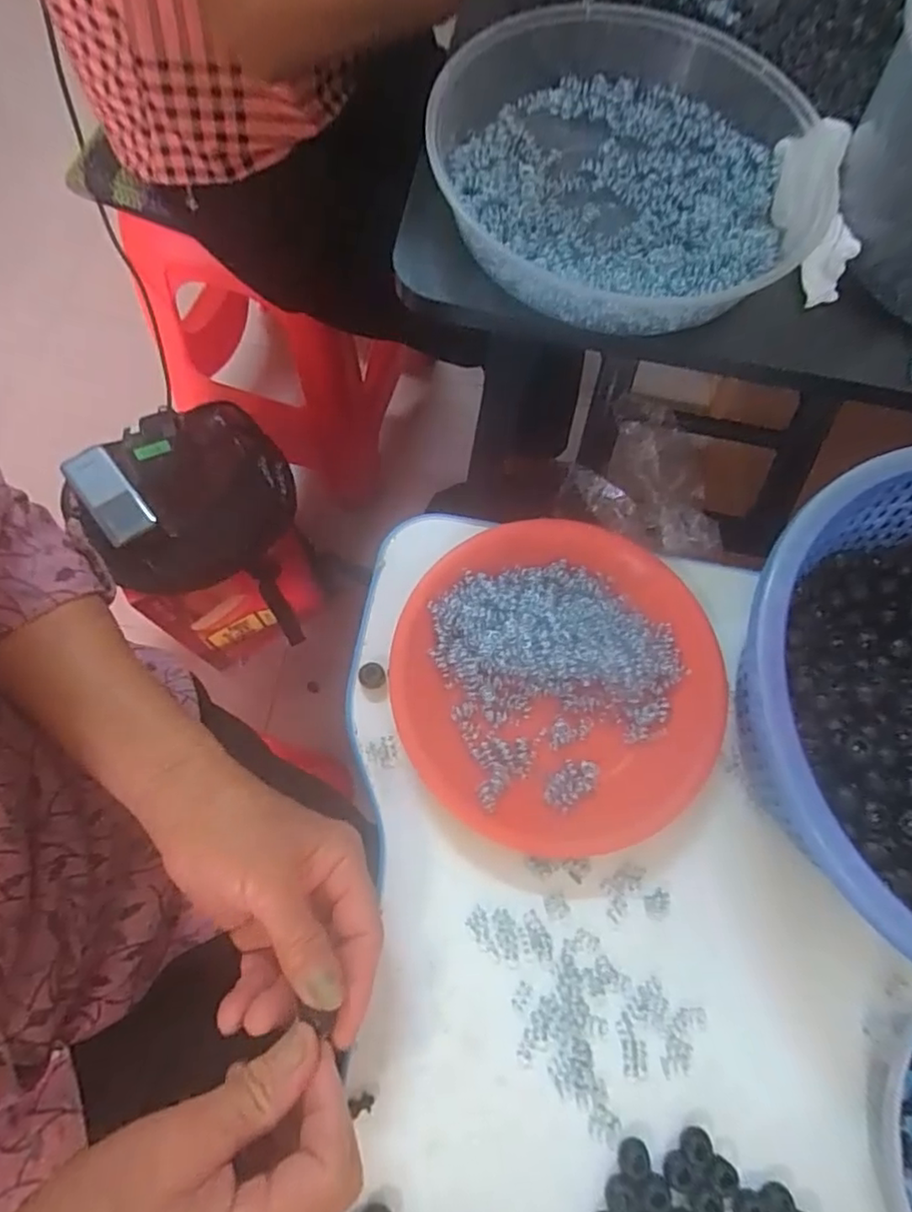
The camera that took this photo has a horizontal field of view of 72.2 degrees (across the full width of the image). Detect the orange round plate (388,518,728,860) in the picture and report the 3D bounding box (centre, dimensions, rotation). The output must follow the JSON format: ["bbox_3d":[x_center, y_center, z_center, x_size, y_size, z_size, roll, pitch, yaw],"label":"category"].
[{"bbox_3d":[0.063,0.043,0.380,0.198,0.040,0.194,0,71,-4],"label":"orange round plate"}]

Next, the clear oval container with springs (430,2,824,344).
[{"bbox_3d":[0.096,-0.267,0.375,0.208,0.057,0.229,12,71,1],"label":"clear oval container with springs"}]

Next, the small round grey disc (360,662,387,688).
[{"bbox_3d":[-0.051,0.042,0.381,0.016,0.007,0.014,-1,71,-4],"label":"small round grey disc"}]

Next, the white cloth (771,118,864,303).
[{"bbox_3d":[0.216,-0.236,0.373,0.043,0.025,0.109,0,84,0],"label":"white cloth"}]

